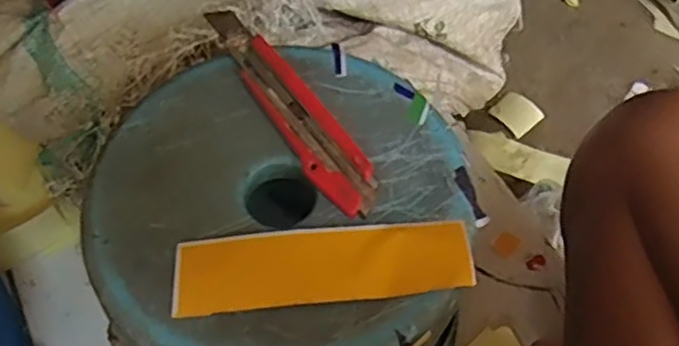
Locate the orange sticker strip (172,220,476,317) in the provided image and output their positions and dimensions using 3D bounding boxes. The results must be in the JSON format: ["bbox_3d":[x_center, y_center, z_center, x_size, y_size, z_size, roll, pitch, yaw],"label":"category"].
[{"bbox_3d":[-0.009,0.048,0.375,0.157,0.004,0.046,-6,56,0],"label":"orange sticker strip"}]

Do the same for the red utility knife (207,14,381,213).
[{"bbox_3d":[-0.031,-0.043,0.428,0.032,0.016,0.168,-30,63,-16],"label":"red utility knife"}]

